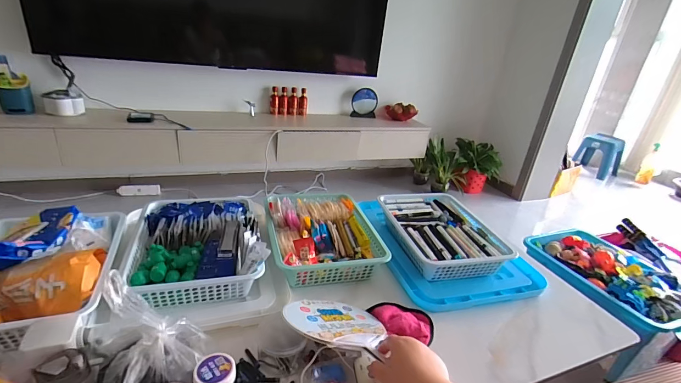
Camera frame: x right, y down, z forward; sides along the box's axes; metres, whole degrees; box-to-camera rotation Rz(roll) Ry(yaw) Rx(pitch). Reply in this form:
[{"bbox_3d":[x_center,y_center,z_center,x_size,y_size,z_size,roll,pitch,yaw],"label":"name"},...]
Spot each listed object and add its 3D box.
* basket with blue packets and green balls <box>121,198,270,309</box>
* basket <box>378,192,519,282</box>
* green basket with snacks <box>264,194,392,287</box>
[{"bbox_3d":[-0.312,0.102,0.763,0.252,0.105,0.328,-3,26,-20],"label":"basket with blue packets and green balls"},{"bbox_3d":[0.264,0.104,0.950,0.259,0.068,0.343,0,26,-15],"label":"basket"},{"bbox_3d":[-0.053,0.101,0.876,0.252,0.077,0.318,-2,26,-17],"label":"green basket with snacks"}]

